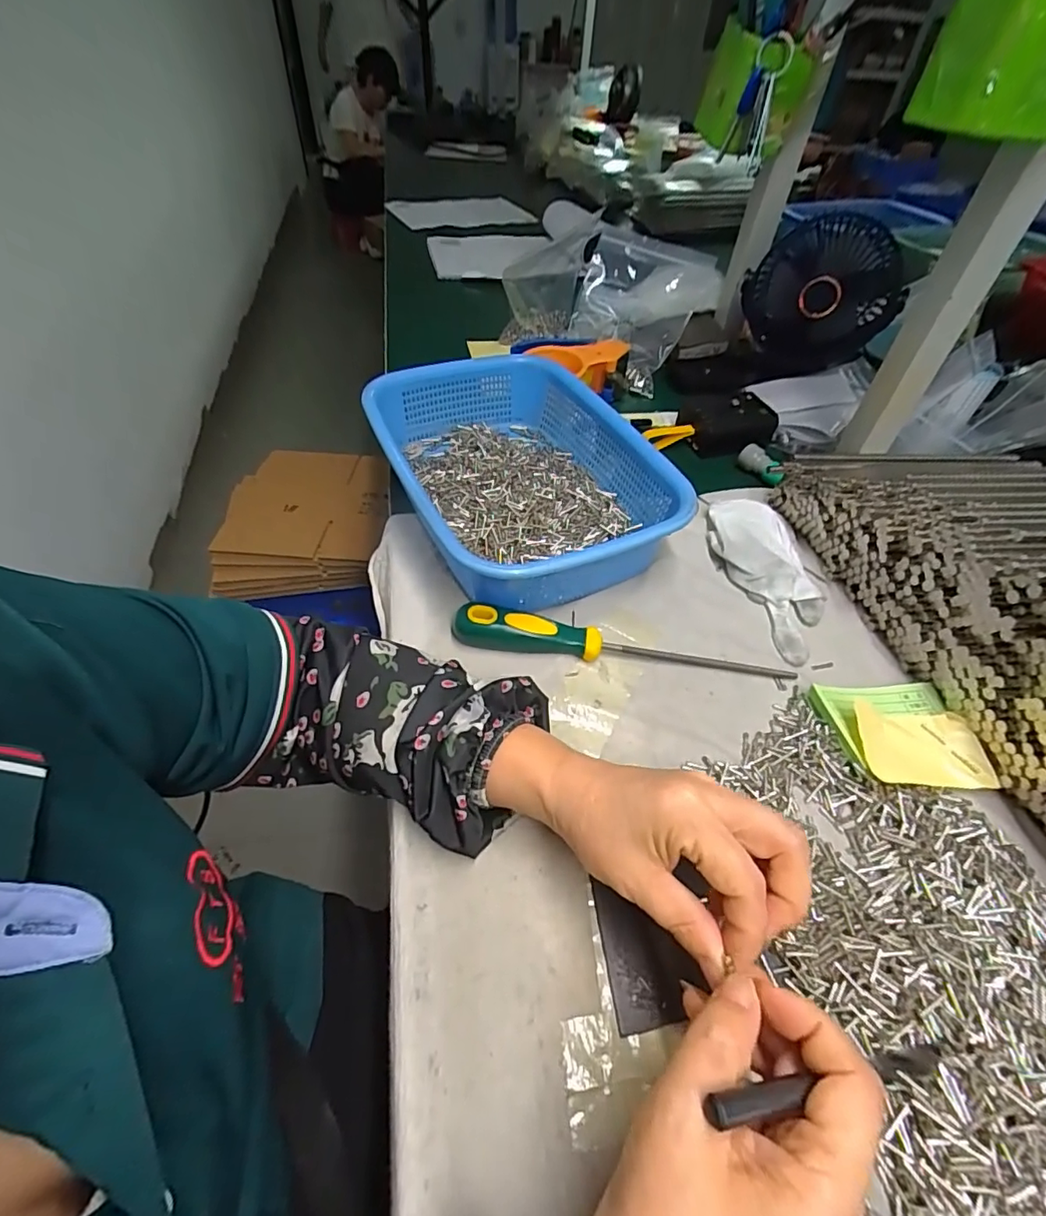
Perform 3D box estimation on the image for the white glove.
[{"bbox_3d":[0.212,-0.030,0.456,0.074,0.018,0.166,-5,51,-8],"label":"white glove"}]

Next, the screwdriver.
[{"bbox_3d":[0.073,0.025,0.385,0.246,0.024,0.022,8,50,3],"label":"screwdriver"}]

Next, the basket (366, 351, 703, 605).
[{"bbox_3d":[0.000,-0.123,0.478,0.214,0.070,0.286,-21,55,-19],"label":"basket"}]

